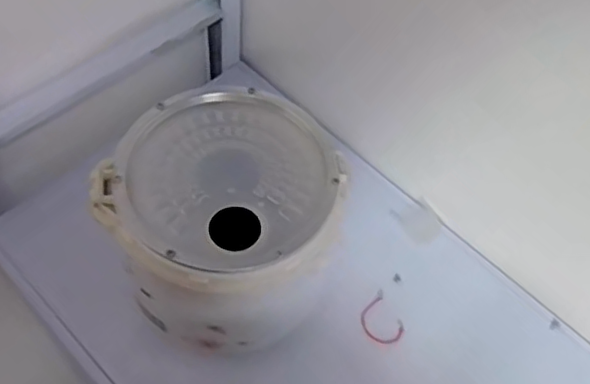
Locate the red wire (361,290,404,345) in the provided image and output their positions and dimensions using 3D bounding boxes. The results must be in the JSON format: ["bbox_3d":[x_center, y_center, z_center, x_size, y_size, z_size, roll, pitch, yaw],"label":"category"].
[{"bbox_3d":[0.091,0.138,0.658,0.041,0.004,0.053,-24,71,-20],"label":"red wire"}]

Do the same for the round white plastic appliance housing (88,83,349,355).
[{"bbox_3d":[-0.063,0.030,0.571,0.189,0.149,0.185,37,61,18],"label":"round white plastic appliance housing"}]

